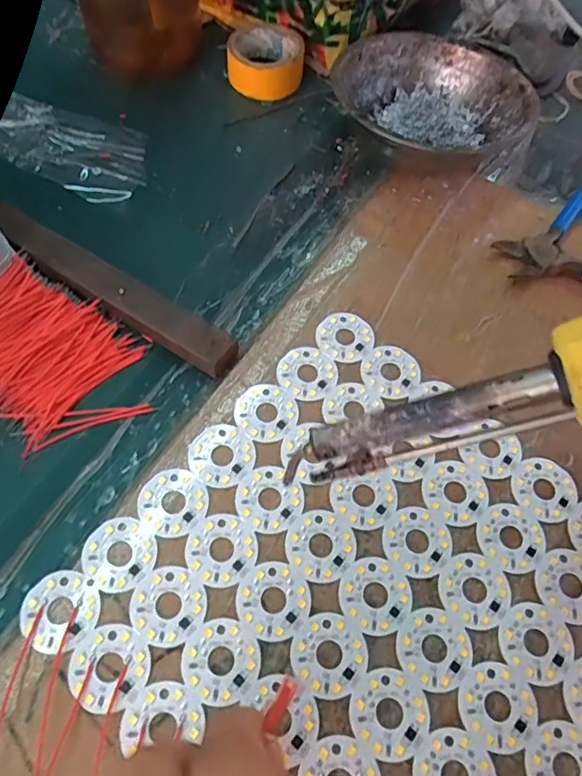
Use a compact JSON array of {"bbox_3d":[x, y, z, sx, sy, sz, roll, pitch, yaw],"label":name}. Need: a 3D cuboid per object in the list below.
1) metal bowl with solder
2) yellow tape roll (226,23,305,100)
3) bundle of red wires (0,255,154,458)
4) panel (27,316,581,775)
[{"bbox_3d":[0.092,-0.183,0.360,0.128,0.042,0.118,1,62,-2],"label":"metal bowl with solder"},{"bbox_3d":[-0.017,-0.233,0.391,0.047,0.023,0.049,1,62,-2],"label":"yellow tape roll"},{"bbox_3d":[-0.122,-0.017,0.277,0.104,0.018,0.072,41,68,18],"label":"bundle of red wires"},{"bbox_3d":[0.038,0.088,0.235,0.208,0.007,0.203,38,67,17],"label":"panel"}]

